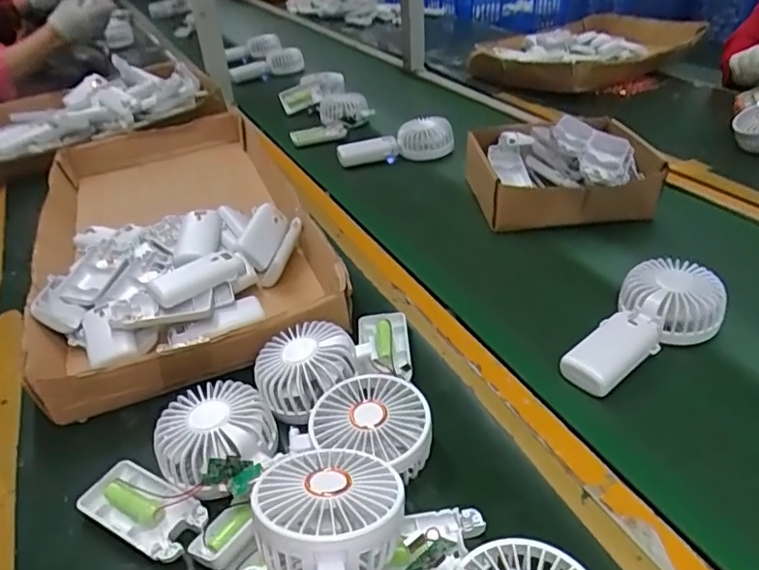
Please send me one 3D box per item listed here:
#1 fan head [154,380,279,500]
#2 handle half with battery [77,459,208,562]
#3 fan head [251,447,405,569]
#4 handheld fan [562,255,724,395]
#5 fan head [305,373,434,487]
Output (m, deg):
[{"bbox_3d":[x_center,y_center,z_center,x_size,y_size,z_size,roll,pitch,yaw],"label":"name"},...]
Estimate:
[{"bbox_3d":[-0.122,0.111,0.425,0.085,0.036,0.087,-15,37,-17],"label":"fan head"},{"bbox_3d":[-0.165,0.159,0.404,0.090,0.018,0.042,16,39,25],"label":"handle half with battery"},{"bbox_3d":[-0.030,0.134,0.334,0.092,0.042,0.092,0,23,0],"label":"fan head"},{"bbox_3d":[0.234,0.037,0.499,0.080,0.043,0.170,27,45,35],"label":"handheld fan"},{"bbox_3d":[-0.004,0.106,0.423,0.088,0.041,0.080,11,37,18],"label":"fan head"}]

